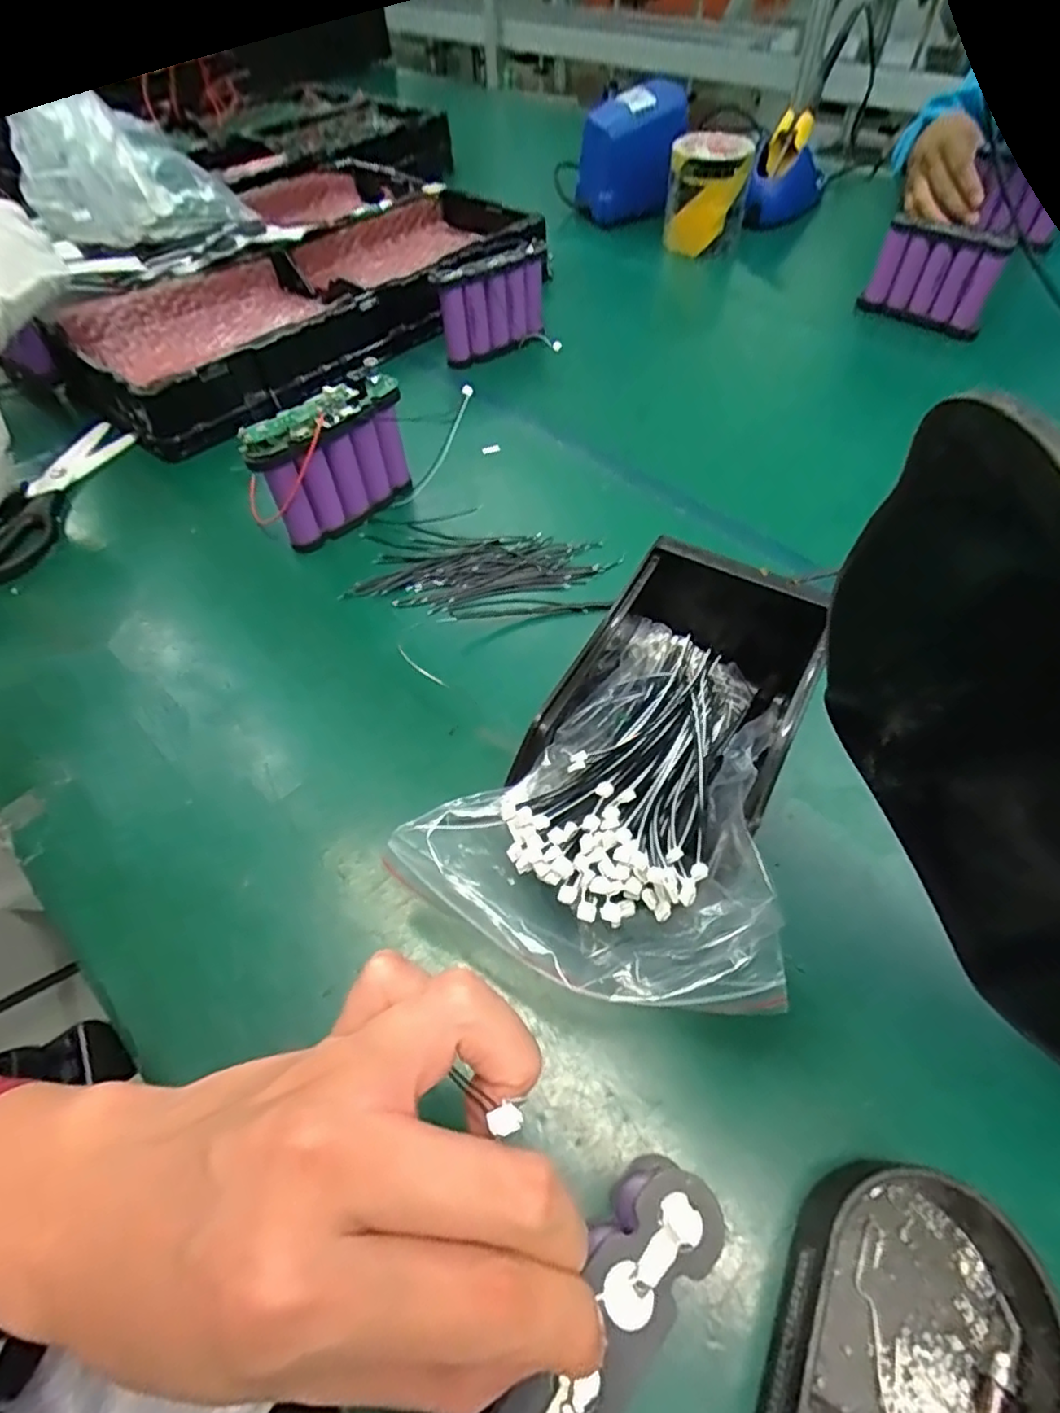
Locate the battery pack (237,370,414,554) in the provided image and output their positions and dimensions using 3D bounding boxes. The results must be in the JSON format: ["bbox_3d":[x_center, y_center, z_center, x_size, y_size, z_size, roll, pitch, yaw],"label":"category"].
[{"bbox_3d":[-0.134,-0.171,0.444,0.030,0.092,0.107,36,63,23],"label":"battery pack"}]

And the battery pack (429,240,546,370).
[{"bbox_3d":[-0.031,-0.370,0.592,0.110,0.082,0.026,-29,59,-18],"label":"battery pack"}]

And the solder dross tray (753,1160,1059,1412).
[{"bbox_3d":[0.124,0.206,0.204,0.075,0.037,0.097,24,58,17],"label":"solder dross tray"}]

